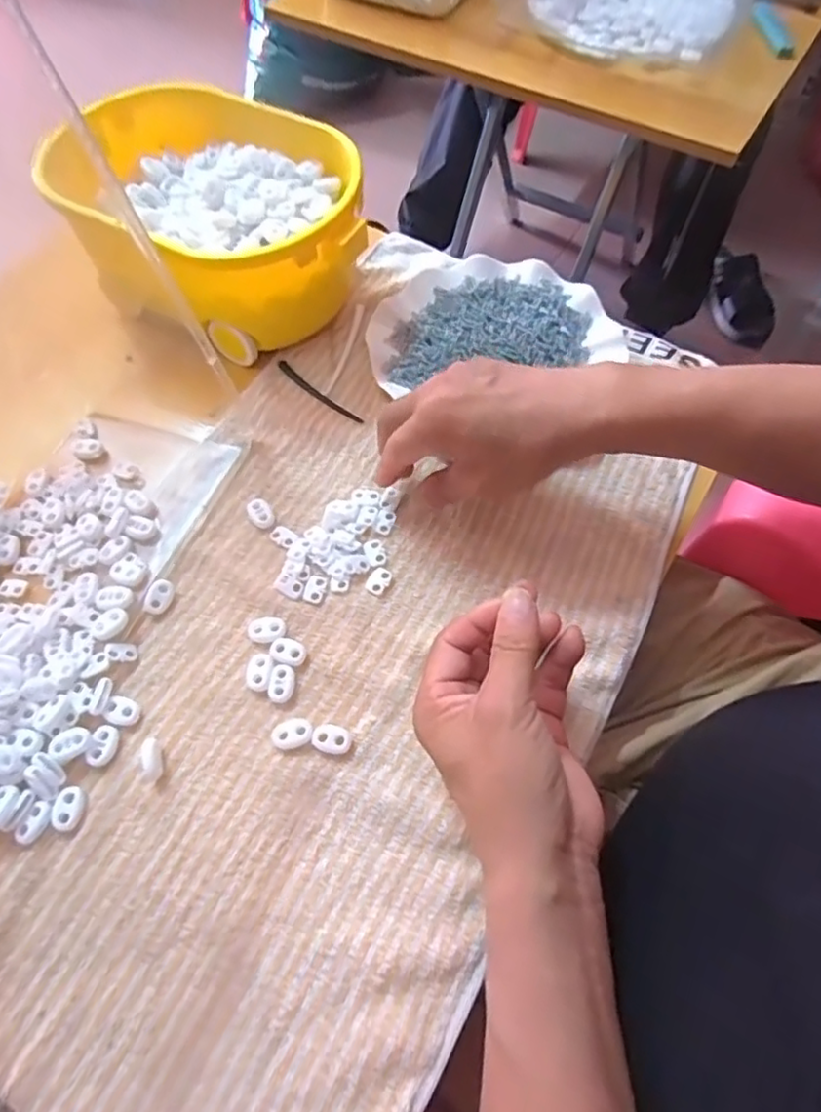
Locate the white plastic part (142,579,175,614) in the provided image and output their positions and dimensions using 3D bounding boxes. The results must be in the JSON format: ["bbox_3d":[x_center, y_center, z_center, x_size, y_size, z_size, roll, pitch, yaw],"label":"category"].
[{"bbox_3d":[-0.158,0.025,0.402,0.014,0.008,0.023,18,64,10],"label":"white plastic part"}]

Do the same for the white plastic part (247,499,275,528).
[{"bbox_3d":[-0.102,-0.029,0.430,0.014,0.006,0.023,-30,66,-15],"label":"white plastic part"}]

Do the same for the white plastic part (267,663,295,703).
[{"bbox_3d":[-0.076,0.075,0.377,0.014,0.005,0.022,2,62,2],"label":"white plastic part"}]

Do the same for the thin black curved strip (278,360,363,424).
[{"bbox_3d":[-0.070,-0.123,0.478,0.087,0.004,0.010,40,69,19],"label":"thin black curved strip"}]

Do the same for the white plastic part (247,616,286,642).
[{"bbox_3d":[-0.089,0.045,0.392,0.023,0.004,0.016,-7,62,-3],"label":"white plastic part"}]

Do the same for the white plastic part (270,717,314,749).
[{"bbox_3d":[-0.068,0.101,0.364,0.023,0.005,0.017,-6,62,-3],"label":"white plastic part"}]

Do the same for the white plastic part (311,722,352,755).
[{"bbox_3d":[-0.045,0.104,0.362,0.022,0.004,0.016,15,63,8],"label":"white plastic part"}]

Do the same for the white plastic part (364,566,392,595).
[{"bbox_3d":[-0.020,0.015,0.406,0.014,0.004,0.019,23,65,12],"label":"white plastic part"}]

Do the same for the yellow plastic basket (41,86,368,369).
[{"bbox_3d":[-0.146,-0.252,0.492,0.233,0.102,0.163,31,66,16],"label":"yellow plastic basket"}]

